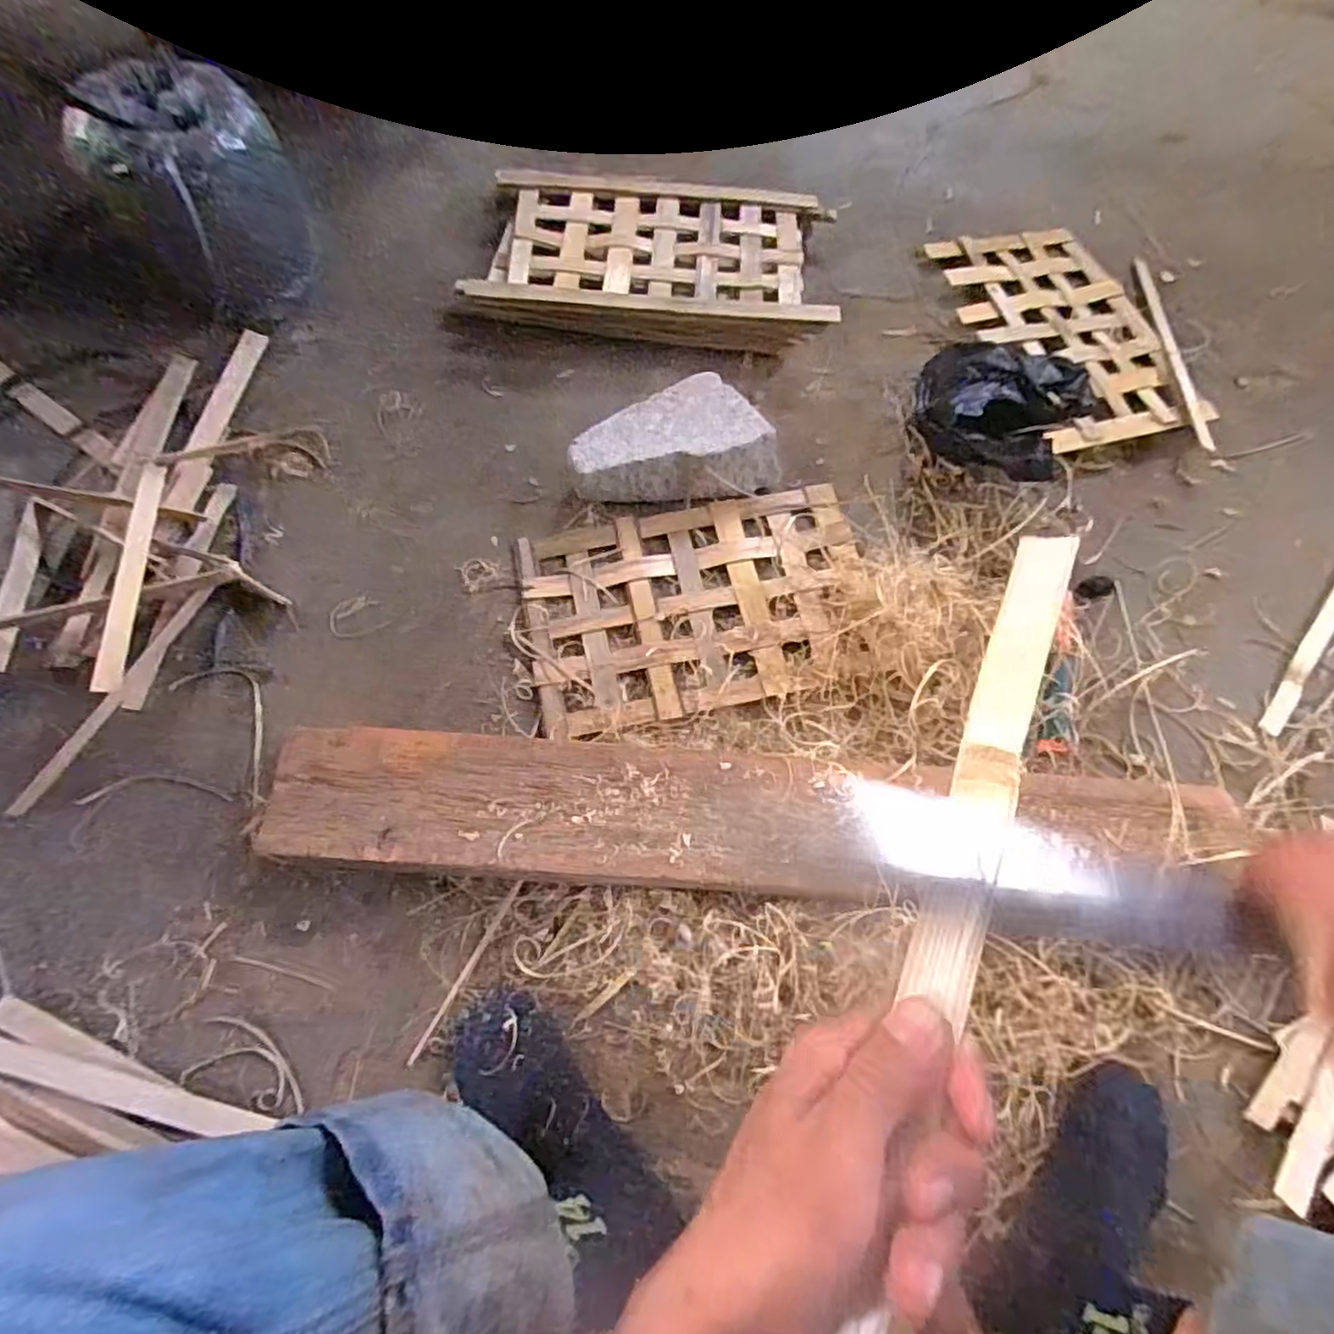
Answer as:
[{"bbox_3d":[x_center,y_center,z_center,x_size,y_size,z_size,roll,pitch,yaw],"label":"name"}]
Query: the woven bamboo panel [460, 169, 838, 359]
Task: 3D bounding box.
[{"bbox_3d":[-0.020,-0.510,0.851,0.437,0.054,0.257,2,68,-2],"label":"woven bamboo panel"}]

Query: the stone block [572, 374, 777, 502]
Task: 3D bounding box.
[{"bbox_3d":[0.004,-0.246,0.750,0.225,0.065,0.125,-11,70,-7],"label":"stone block"}]

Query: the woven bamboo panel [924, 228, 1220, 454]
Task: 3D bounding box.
[{"bbox_3d":[0.504,-0.433,0.865,0.233,0.020,0.358,-12,68,-8],"label":"woven bamboo panel"}]

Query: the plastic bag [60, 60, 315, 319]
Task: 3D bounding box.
[{"bbox_3d":[-0.487,-0.491,0.733,0.186,0.190,0.104,-29,73,-14],"label":"plastic bag"}]

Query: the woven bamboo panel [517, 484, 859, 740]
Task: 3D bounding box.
[{"bbox_3d":[0.033,-0.065,0.696,0.346,0.021,0.226,-11,69,-7],"label":"woven bamboo panel"}]

